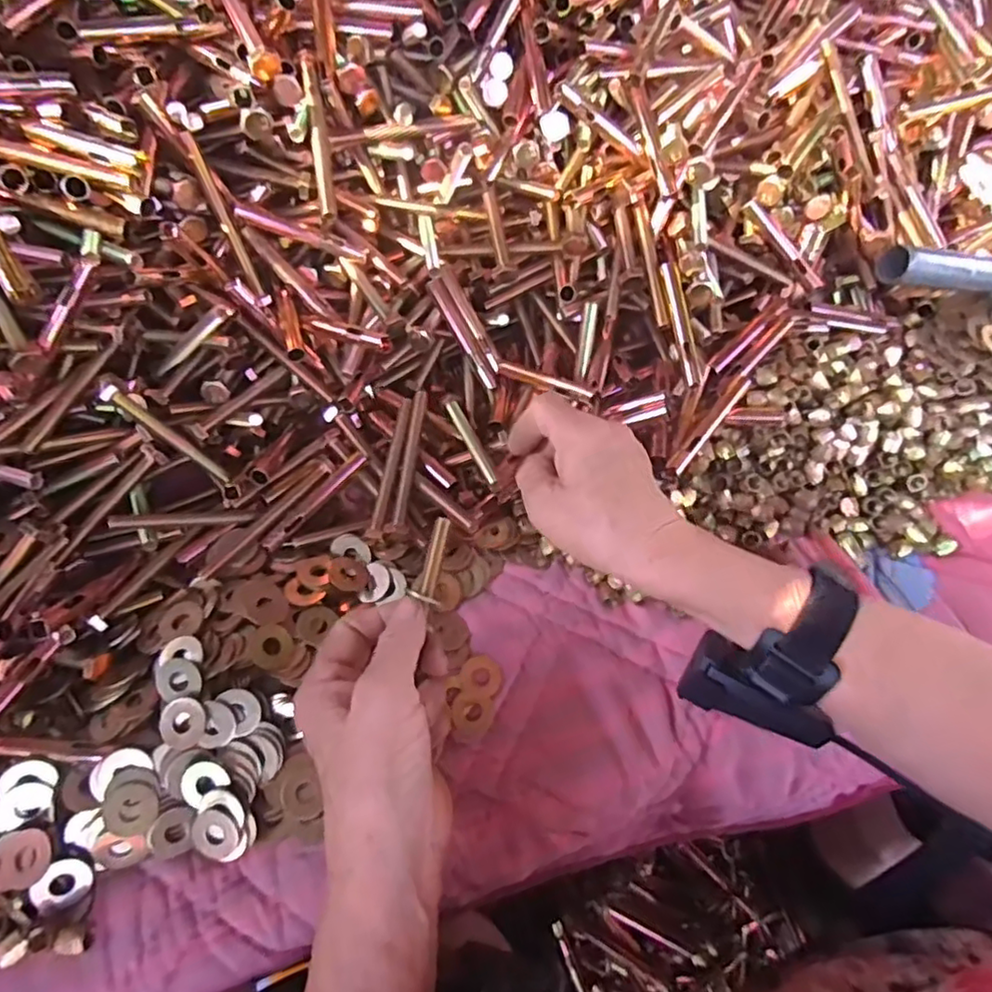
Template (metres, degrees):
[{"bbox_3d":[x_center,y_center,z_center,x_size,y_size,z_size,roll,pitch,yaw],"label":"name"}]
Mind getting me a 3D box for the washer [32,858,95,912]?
[{"bbox_3d":[-0.206,0.185,0.301,0.024,0.004,0.021,-14,84,-31],"label":"washer"}]

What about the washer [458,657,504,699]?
[{"bbox_3d":[-0.008,0.105,0.367,0.024,0.006,0.024,0,62,1],"label":"washer"}]

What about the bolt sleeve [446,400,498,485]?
[{"bbox_3d":[-0.016,-0.037,0.416,0.009,0.007,0.093,-19,43,-9],"label":"bolt sleeve"}]

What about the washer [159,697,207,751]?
[{"bbox_3d":[-0.162,0.117,0.326,0.023,0.005,0.025,-19,71,-3],"label":"washer"}]

